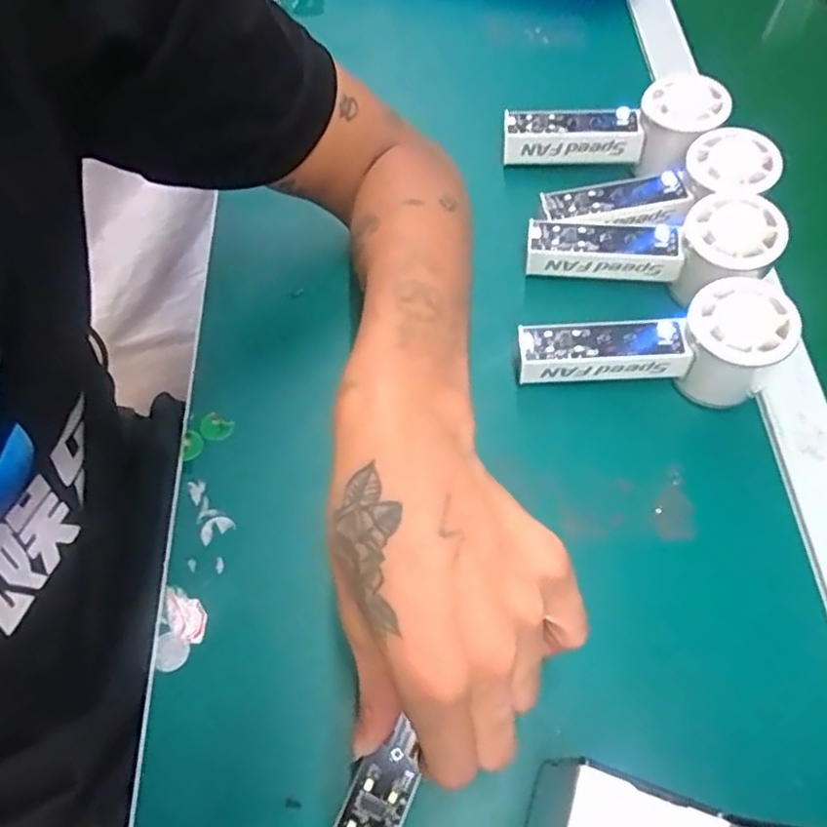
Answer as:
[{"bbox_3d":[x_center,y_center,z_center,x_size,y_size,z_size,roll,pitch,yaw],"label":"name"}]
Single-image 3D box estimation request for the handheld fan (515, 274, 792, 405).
[{"bbox_3d":[0.136,-0.034,0.376,0.147,0.064,0.053,-5,63,-4],"label":"handheld fan"}]

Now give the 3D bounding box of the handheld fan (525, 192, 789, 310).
[{"bbox_3d":[0.150,-0.101,0.417,0.148,0.056,0.063,1,62,18],"label":"handheld fan"}]

